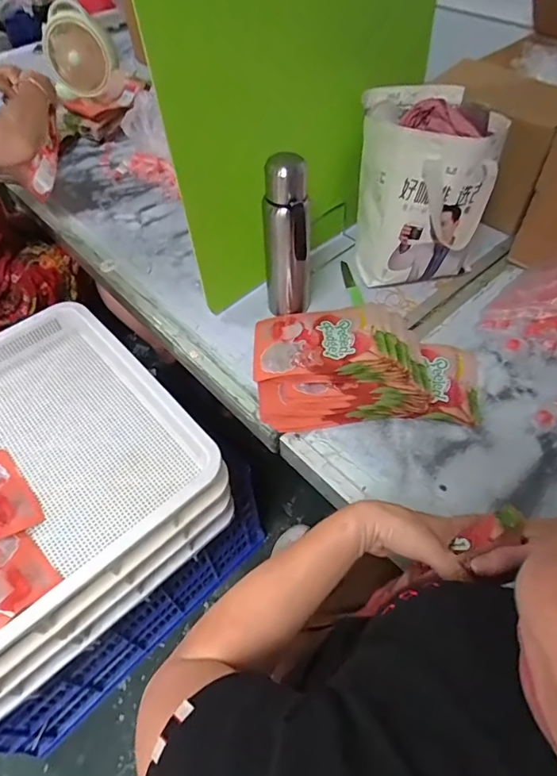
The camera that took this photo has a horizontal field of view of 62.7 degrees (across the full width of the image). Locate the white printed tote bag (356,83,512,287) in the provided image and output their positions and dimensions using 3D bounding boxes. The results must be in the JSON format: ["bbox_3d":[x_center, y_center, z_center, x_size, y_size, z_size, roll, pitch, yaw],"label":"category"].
[{"bbox_3d":[0.260,-0.366,0.845,0.220,0.275,0.208,8,53,8],"label":"white printed tote bag"}]

